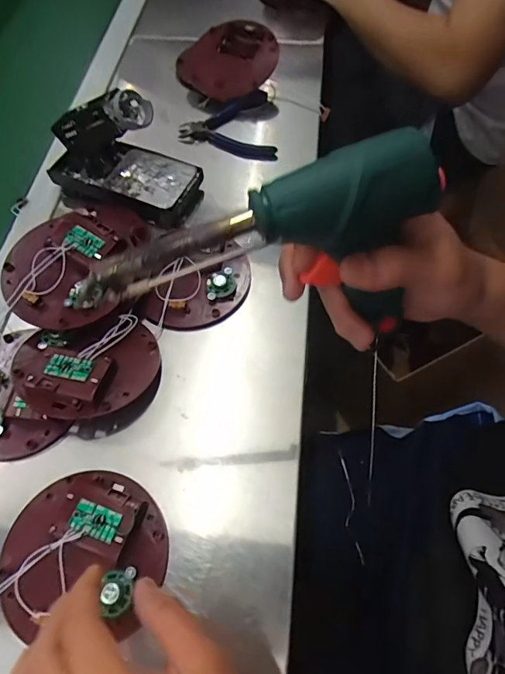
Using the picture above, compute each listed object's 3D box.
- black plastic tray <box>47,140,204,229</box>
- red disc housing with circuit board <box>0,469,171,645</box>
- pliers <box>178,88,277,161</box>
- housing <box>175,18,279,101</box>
[{"bbox_3d":[-0.143,-0.190,0.522,0.169,0.030,0.084,22,65,13],"label":"black plastic tray"},{"bbox_3d":[-0.126,0.155,0.335,0.122,0.025,0.107,-3,62,1],"label":"red disc housing with circuit board"},{"bbox_3d":[-0.035,-0.270,0.586,0.118,0.027,0.113,-6,62,-1],"label":"pliers"},{"bbox_3d":[-0.036,-0.375,0.620,0.135,0.051,0.120,-10,61,-4],"label":"housing"}]

